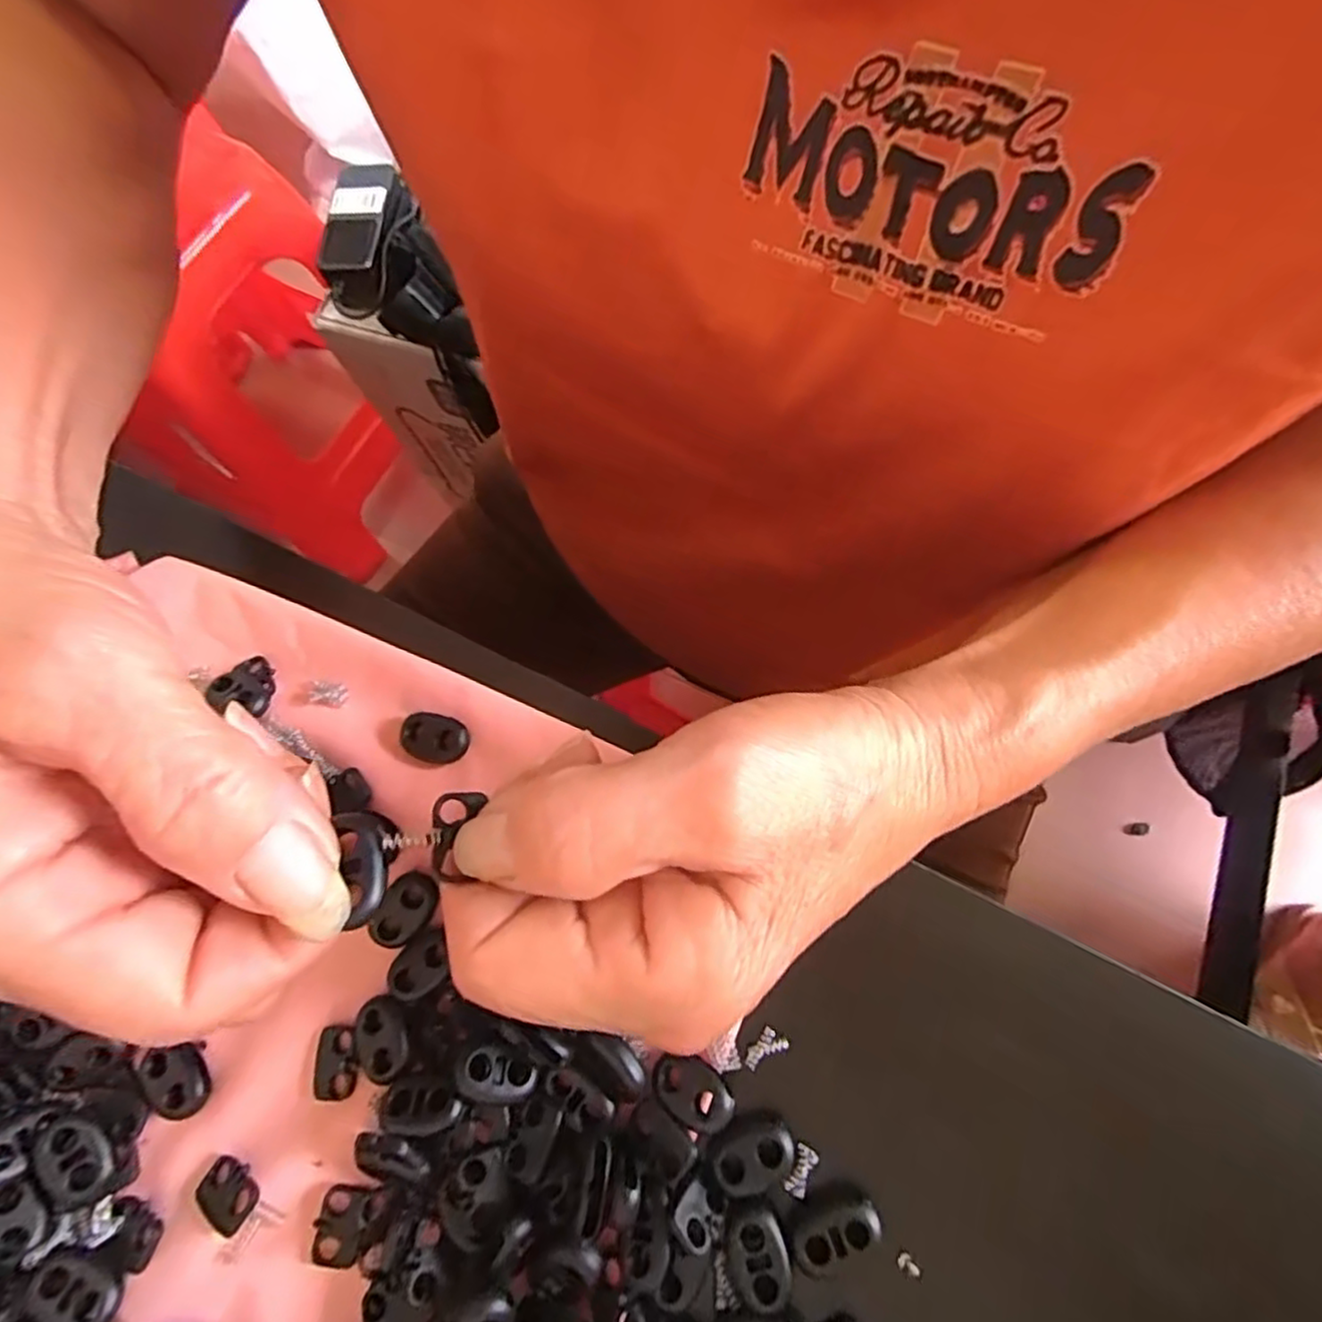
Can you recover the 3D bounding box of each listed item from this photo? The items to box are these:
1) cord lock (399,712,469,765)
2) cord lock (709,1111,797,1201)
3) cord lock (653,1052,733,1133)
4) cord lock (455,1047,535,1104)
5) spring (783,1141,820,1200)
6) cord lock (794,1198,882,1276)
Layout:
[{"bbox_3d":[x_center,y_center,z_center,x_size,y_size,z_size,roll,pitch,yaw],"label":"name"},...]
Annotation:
[{"bbox_3d":[-0.070,0.024,0.215,0.021,0.005,0.014,13,75,8],"label":"cord lock"},{"bbox_3d":[0.023,0.123,0.172,0.021,0.004,0.016,-23,73,-2],"label":"cord lock"},{"bbox_3d":[0.008,0.108,0.174,0.021,0.004,0.014,22,60,32],"label":"cord lock"},{"bbox_3d":[-0.042,0.106,0.177,0.019,0.009,0.012,2,73,5],"label":"cord lock"},{"bbox_3d":[0.035,0.127,0.172,0.005,0.004,0.011,23,76,11],"label":"spring"},{"bbox_3d":[0.042,0.137,0.166,0.021,0.005,0.011,-23,73,-2],"label":"cord lock"}]

